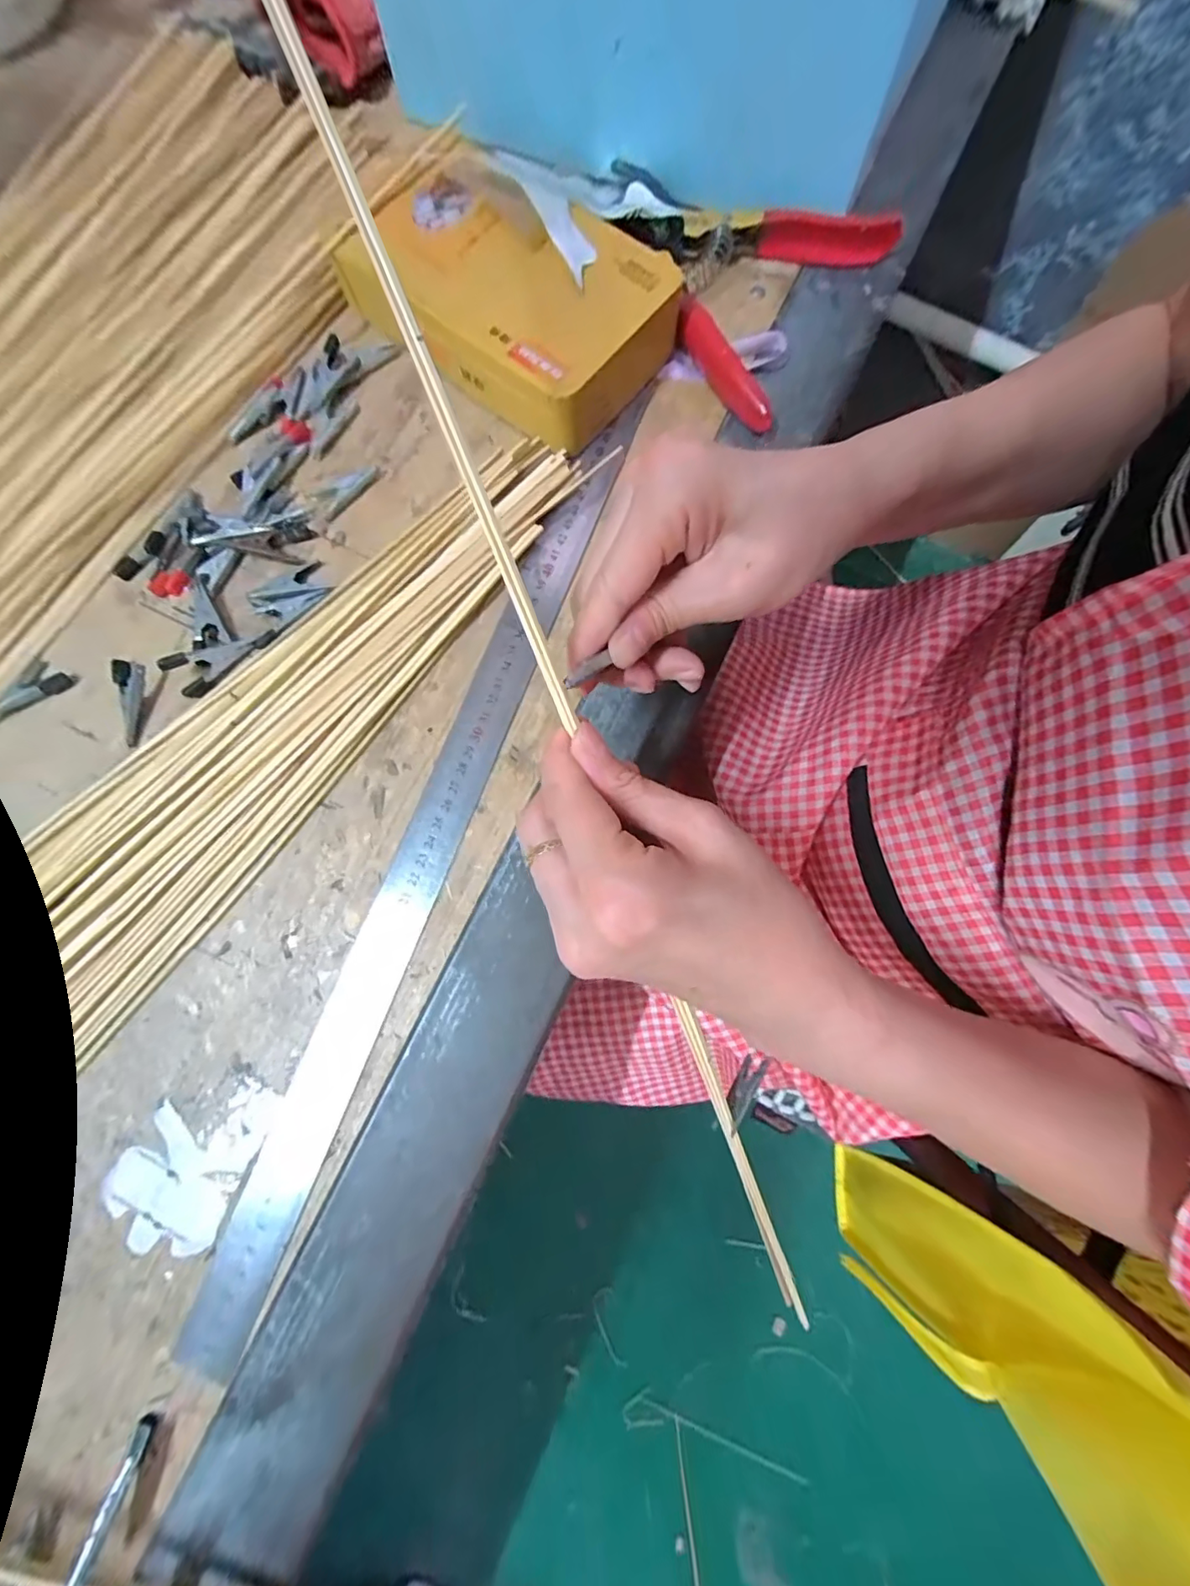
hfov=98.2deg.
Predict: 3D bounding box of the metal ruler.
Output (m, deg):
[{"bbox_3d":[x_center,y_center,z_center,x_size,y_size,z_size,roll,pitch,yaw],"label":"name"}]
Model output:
[{"bbox_3d":[-0.075,0.007,0.262,0.037,0.007,0.495,21,81,0],"label":"metal ruler"}]

